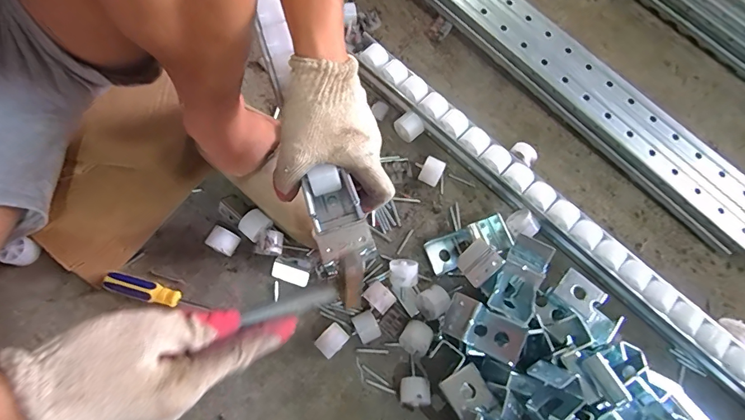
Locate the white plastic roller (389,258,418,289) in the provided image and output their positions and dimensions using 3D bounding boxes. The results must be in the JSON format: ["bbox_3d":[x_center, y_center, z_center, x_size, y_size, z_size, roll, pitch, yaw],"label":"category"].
[{"bbox_3d":[0.037,0.079,0.501,0.033,0.033,0.035,3,74,-2],"label":"white plastic roller"}]

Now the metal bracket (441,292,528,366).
[{"bbox_3d":[0.120,0.129,0.438,0.088,0.032,0.045,26,75,5],"label":"metal bracket"}]

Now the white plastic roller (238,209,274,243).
[{"bbox_3d":[-0.146,0.020,0.511,0.032,0.024,0.034,42,76,9],"label":"white plastic roller"}]

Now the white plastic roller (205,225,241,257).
[{"bbox_3d":[-0.179,0.040,0.498,0.034,0.035,0.027,28,75,5],"label":"white plastic roller"}]

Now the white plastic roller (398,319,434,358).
[{"bbox_3d":[0.051,0.150,0.480,0.034,0.029,0.036,29,75,5],"label":"white plastic roller"}]

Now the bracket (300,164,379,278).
[{"bbox_3d":[-0.030,0.012,0.361,0.045,0.049,0.087,-16,74,-7],"label":"bracket"}]

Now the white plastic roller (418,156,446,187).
[{"bbox_3d":[0.077,-0.048,0.539,0.027,0.031,0.029,26,75,5],"label":"white plastic roller"}]

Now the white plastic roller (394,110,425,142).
[{"bbox_3d":[0.049,-0.113,0.558,0.030,0.031,0.035,-40,80,-13],"label":"white plastic roller"}]

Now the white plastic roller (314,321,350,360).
[{"bbox_3d":[-0.047,0.151,0.475,0.027,0.028,0.035,44,77,9],"label":"white plastic roller"}]

